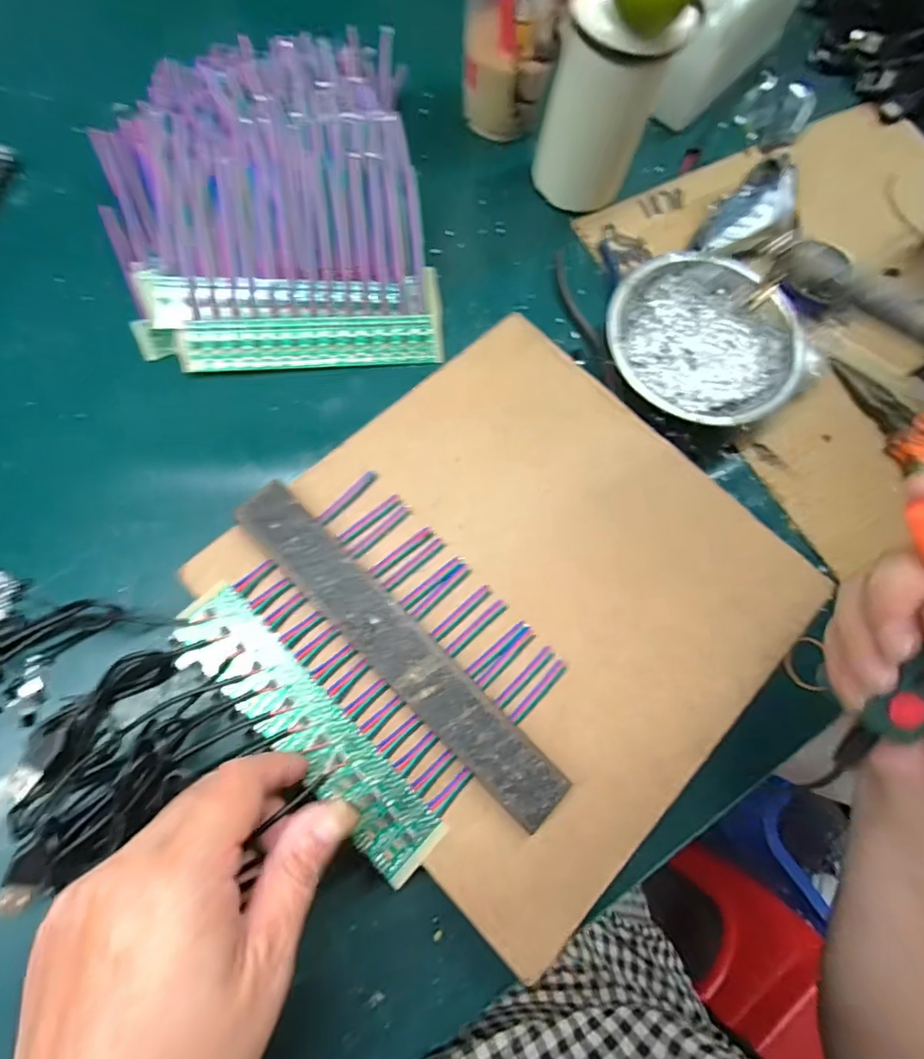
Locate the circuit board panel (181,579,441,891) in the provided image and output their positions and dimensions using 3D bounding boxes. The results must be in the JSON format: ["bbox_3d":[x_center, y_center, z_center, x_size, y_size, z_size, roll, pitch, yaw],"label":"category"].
[{"bbox_3d":[-0.076,0.095,0.254,0.161,0.004,0.036,44,73,8],"label":"circuit board panel"}]

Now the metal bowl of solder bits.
[{"bbox_3d":[0.163,-0.122,0.361,0.129,0.043,0.121,2,73,-7],"label":"metal bowl of solder bits"}]

